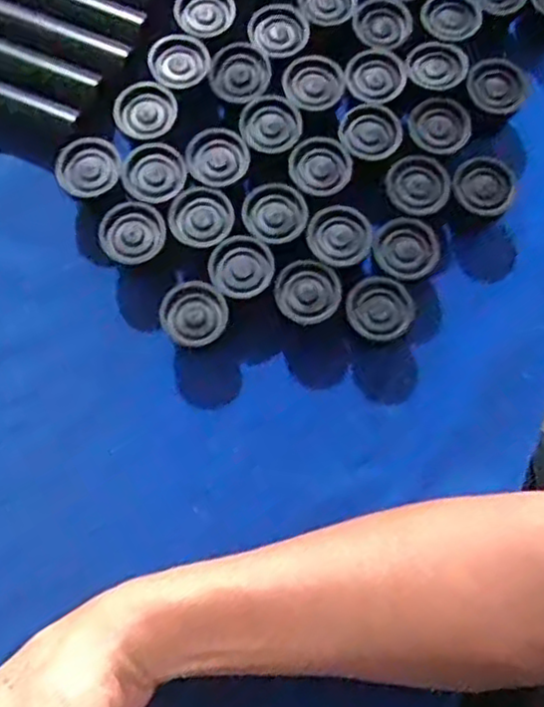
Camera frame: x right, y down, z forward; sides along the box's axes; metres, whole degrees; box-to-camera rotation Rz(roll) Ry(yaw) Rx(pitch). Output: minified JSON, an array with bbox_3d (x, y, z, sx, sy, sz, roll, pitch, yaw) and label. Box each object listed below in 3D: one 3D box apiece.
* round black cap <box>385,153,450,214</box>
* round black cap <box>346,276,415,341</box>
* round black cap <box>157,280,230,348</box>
[{"bbox_3d":[0.080,-0.093,0.404,0.030,0.019,0.034,-42,80,-11],"label":"round black cap"},{"bbox_3d":[0.058,-0.024,0.384,0.035,0.007,0.034,0,88,-12],"label":"round black cap"},{"bbox_3d":[-0.041,-0.018,0.393,0.034,0.028,0.033,0,76,-2],"label":"round black cap"}]

